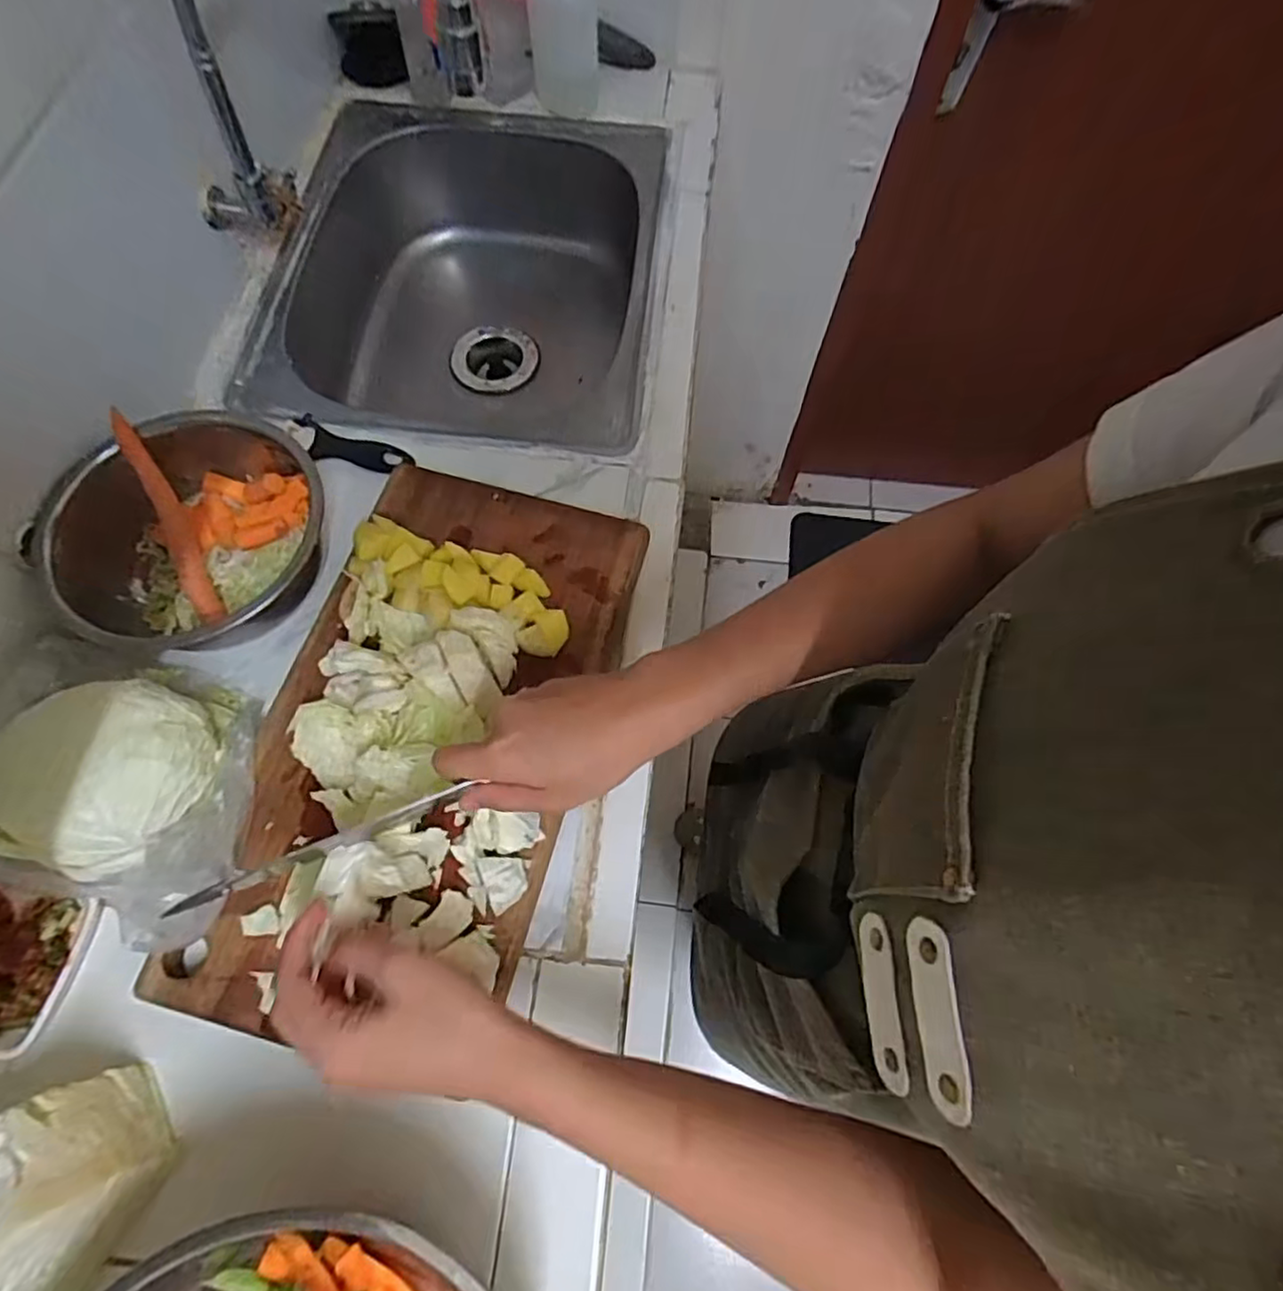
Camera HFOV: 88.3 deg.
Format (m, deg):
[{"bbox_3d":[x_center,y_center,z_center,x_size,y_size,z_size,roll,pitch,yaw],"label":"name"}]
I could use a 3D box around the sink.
[{"bbox_3d":[-0.189,-0.386,0.786,0.385,0.198,0.493,5,68,1],"label":"sink"}]

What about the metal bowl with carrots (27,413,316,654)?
[{"bbox_3d":[-0.346,-0.083,0.502,0.173,0.082,0.182,0,68,-1],"label":"metal bowl with carrots"}]

